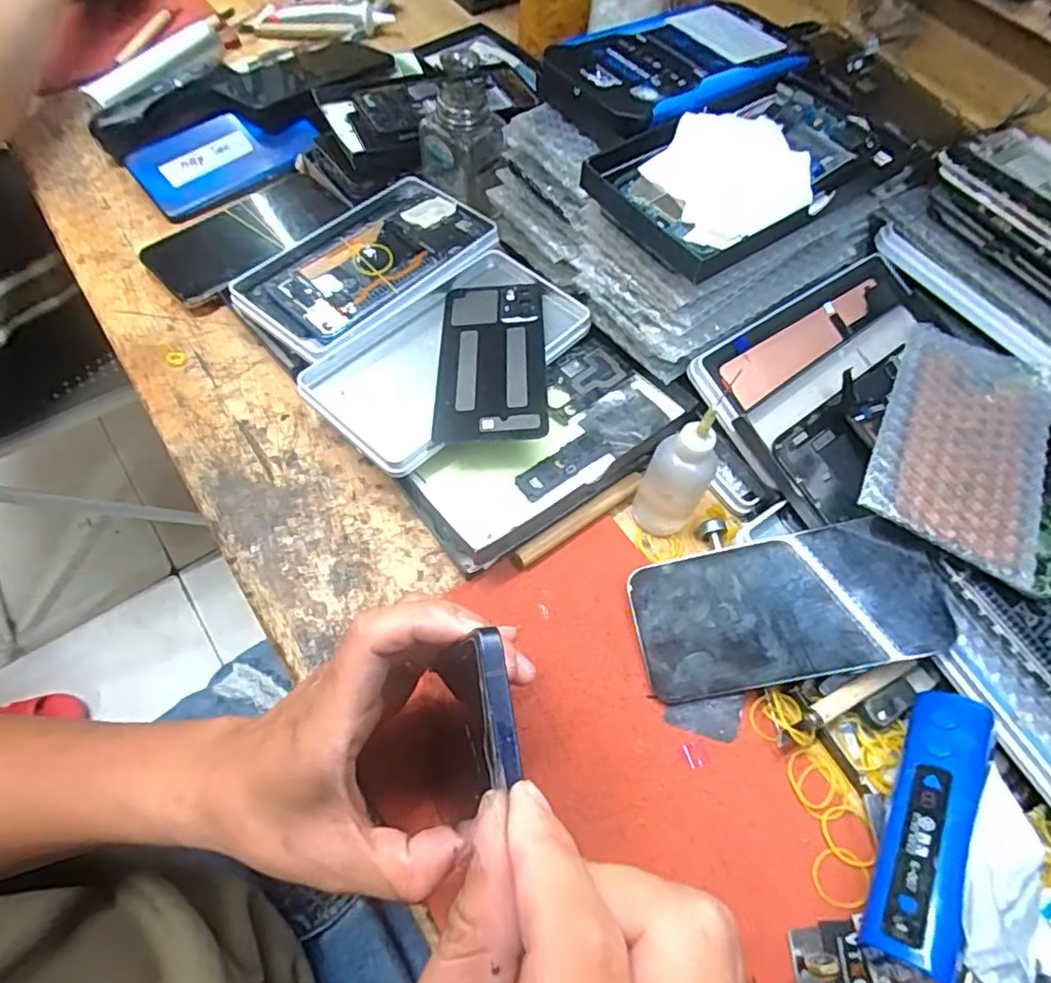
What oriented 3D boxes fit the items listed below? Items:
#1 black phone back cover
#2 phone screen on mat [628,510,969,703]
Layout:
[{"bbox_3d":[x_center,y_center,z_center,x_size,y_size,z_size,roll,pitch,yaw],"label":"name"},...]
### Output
[{"bbox_3d":[-0.022,-0.090,0.411,0.068,0.007,0.152,-3,54,3],"label":"black phone back cover"},{"bbox_3d":[0.142,0.065,0.343,0.157,0.012,0.078,-14,62,11],"label":"phone screen on mat"}]

